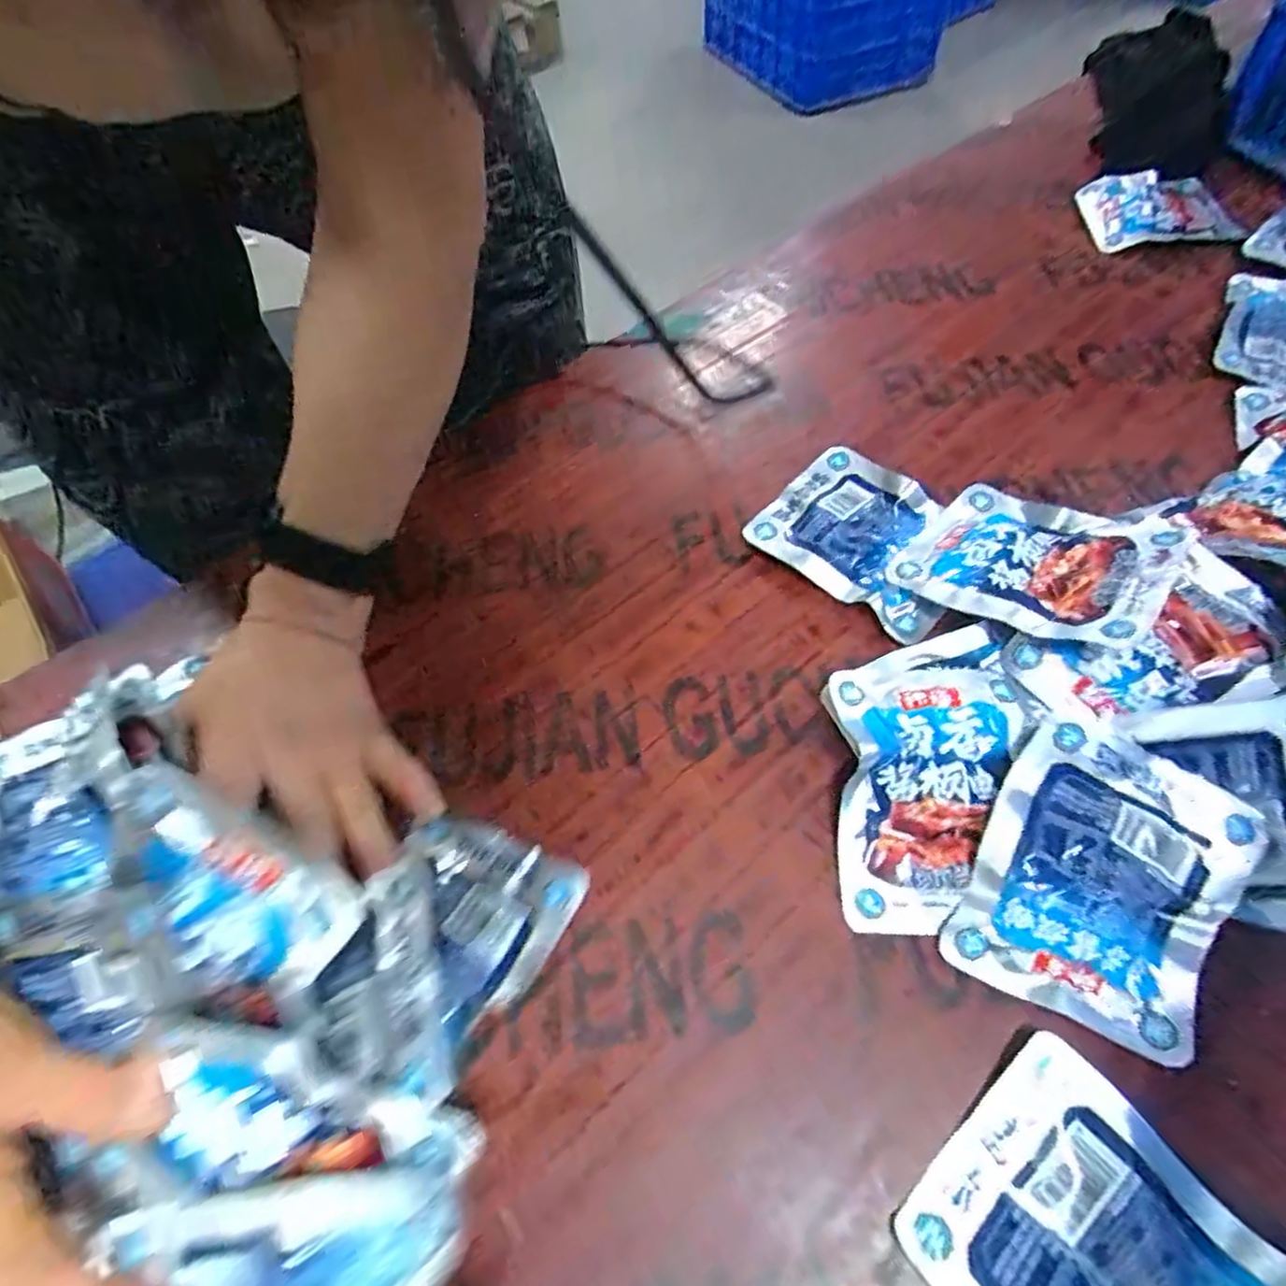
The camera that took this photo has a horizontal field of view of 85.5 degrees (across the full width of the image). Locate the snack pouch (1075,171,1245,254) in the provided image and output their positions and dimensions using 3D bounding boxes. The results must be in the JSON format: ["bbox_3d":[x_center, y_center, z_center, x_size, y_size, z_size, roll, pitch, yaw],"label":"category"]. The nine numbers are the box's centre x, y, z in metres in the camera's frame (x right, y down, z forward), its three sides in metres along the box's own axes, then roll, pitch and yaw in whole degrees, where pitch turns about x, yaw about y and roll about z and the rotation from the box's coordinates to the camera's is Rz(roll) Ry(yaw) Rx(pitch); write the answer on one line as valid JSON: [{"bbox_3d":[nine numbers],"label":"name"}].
[{"bbox_3d":[0.509,-0.424,0.684,0.159,0.037,0.106,1,57,4],"label":"snack pouch"}]

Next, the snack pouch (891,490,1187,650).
[{"bbox_3d":[0.216,-0.048,0.390,0.128,0.016,0.104,23,59,39],"label":"snack pouch"}]

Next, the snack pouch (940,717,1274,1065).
[{"bbox_3d":[0.200,0.103,0.300,0.096,0.031,0.123,30,63,21],"label":"snack pouch"}]

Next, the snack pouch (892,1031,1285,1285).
[{"bbox_3d":[0.166,0.222,0.239,0.095,0.011,0.126,-38,62,-20],"label":"snack pouch"}]

